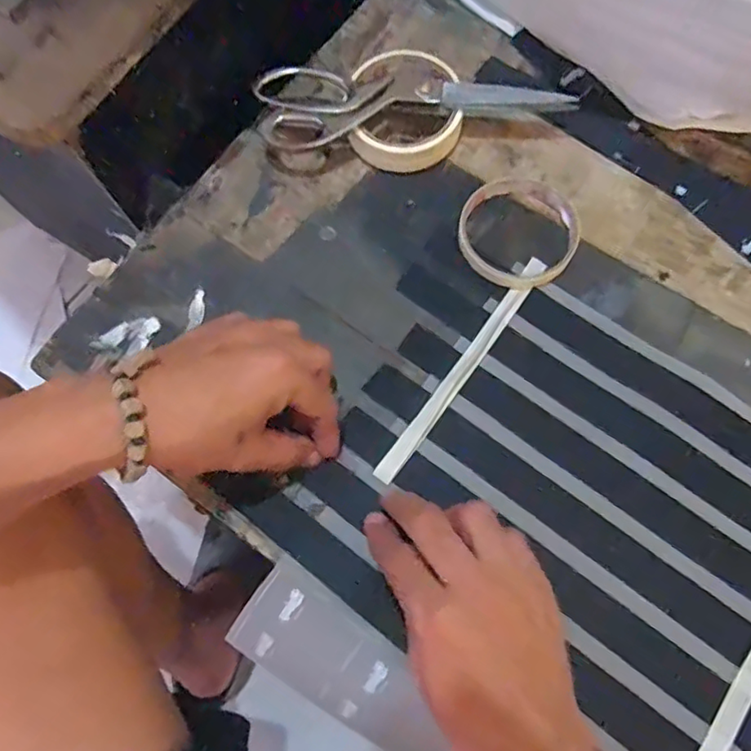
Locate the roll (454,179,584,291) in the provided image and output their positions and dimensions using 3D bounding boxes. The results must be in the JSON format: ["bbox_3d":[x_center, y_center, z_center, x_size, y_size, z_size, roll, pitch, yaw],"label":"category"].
[{"bbox_3d":[0.103,-0.104,0.426,0.082,0.010,0.085,-1,70,2],"label":"roll"}]

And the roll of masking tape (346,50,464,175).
[{"bbox_3d":[0.024,-0.197,0.450,0.081,0.034,0.084,4,70,4],"label":"roll of masking tape"}]

